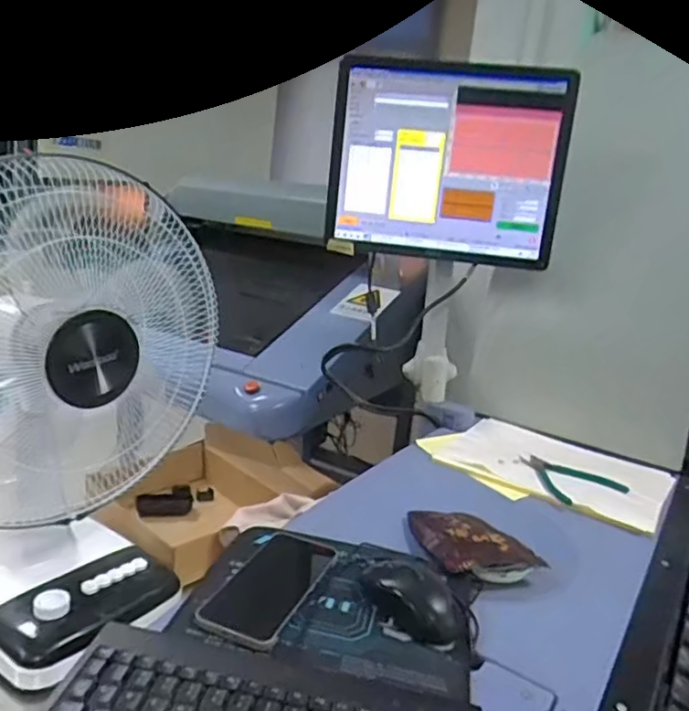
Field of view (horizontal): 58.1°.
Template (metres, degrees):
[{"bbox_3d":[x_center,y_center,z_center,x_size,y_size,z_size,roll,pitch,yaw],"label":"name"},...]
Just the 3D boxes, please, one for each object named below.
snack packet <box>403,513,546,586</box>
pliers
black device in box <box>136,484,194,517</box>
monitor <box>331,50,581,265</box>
[{"bbox_3d":[0.152,0.217,0.742,0.123,0.029,0.149,3,15,-13],"label":"snack packet"},{"bbox_3d":[0.322,0.175,0.906,0.122,0.011,0.127,0,16,-26],"label":"pliers"},{"bbox_3d":[-0.365,0.295,1.258,0.106,0.028,0.091,1,16,-23],"label":"black device in box"},{"bbox_3d":[0.158,-0.302,0.986,0.365,0.285,0.041,10,15,11],"label":"monitor"}]

